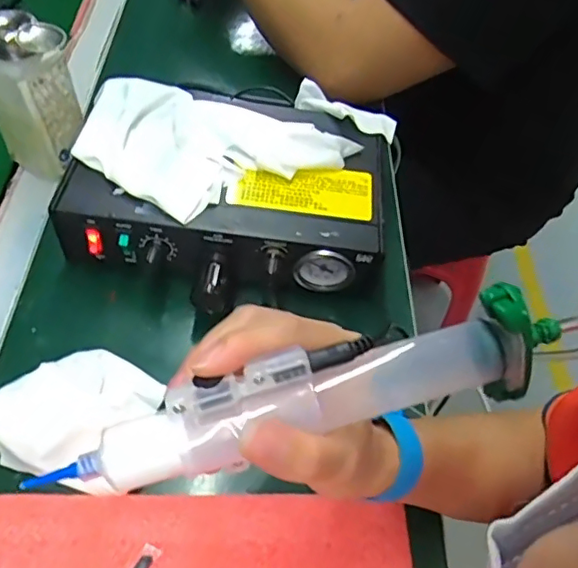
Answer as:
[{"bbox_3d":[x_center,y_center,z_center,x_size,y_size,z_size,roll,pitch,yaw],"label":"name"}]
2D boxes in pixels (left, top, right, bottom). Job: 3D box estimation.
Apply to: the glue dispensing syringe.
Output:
[{"bbox_3d":[0.011,0.045,0.216,0.191,0.044,0.028,-14,55,-7],"label":"glue dispensing syringe"}]

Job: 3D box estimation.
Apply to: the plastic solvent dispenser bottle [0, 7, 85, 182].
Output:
[{"bbox_3d":[-0.201,-0.147,0.451,0.053,0.124,0.050,32,56,17],"label":"plastic solvent dispenser bottle"}]

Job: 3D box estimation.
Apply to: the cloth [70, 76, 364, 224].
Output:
[{"bbox_3d":[-0.066,-0.099,0.435,0.202,0.022,0.123,19,54,8],"label":"cloth"}]

